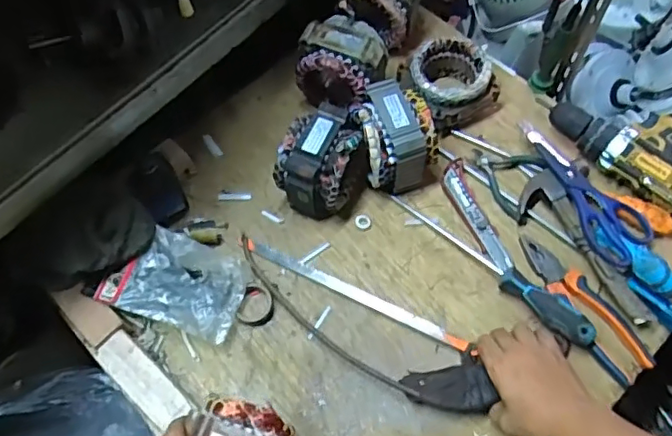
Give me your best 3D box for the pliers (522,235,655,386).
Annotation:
[{"bbox_3d":[0.274,0.095,0.651,0.052,0.015,0.185,-29,67,-12],"label":"pliers"}]

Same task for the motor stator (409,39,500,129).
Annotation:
[{"bbox_3d":[0.148,-0.177,0.763,0.096,0.070,0.103,-1,64,1],"label":"motor stator"}]

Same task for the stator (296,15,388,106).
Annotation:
[{"bbox_3d":[0.011,-0.195,0.747,0.107,0.093,0.085,26,68,14],"label":"stator"}]

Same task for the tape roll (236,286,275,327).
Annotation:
[{"bbox_3d":[-0.091,0.103,0.668,0.039,0.013,0.045,19,66,11],"label":"tape roll"}]

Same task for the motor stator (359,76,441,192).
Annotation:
[{"bbox_3d":[0.070,-0.094,0.706,0.086,0.110,0.102,-15,65,-6],"label":"motor stator"}]

